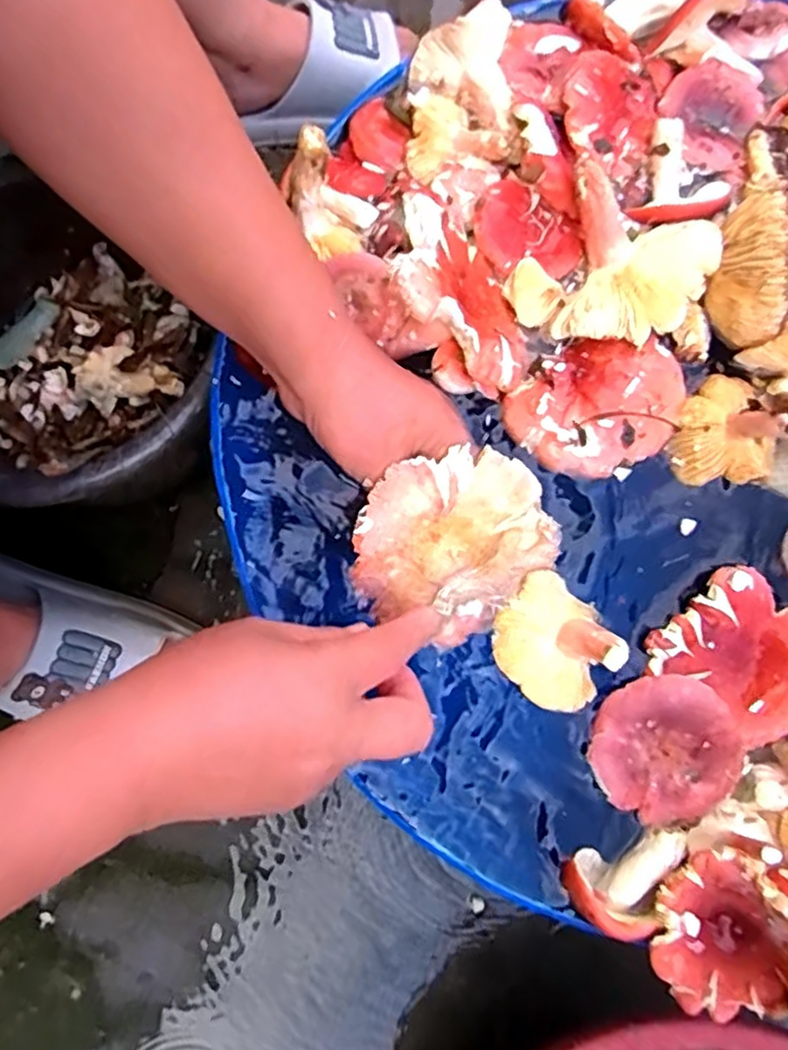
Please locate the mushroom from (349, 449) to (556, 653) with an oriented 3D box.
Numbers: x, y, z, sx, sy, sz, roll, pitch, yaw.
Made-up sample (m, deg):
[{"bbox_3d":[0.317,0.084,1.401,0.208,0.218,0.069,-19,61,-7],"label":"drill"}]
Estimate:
[{"bbox_3d":[0.031,0.009,0.371,0.107,0.032,0.090,-43,82,-8],"label":"mushroom"}]

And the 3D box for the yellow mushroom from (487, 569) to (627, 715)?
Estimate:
[{"bbox_3d":[0.084,0.060,0.345,0.061,0.030,0.058,39,81,6],"label":"yellow mushroom"}]

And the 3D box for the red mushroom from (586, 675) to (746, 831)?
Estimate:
[{"bbox_3d":[0.137,0.112,0.340,0.067,0.012,0.071,0,79,0],"label":"red mushroom"}]

